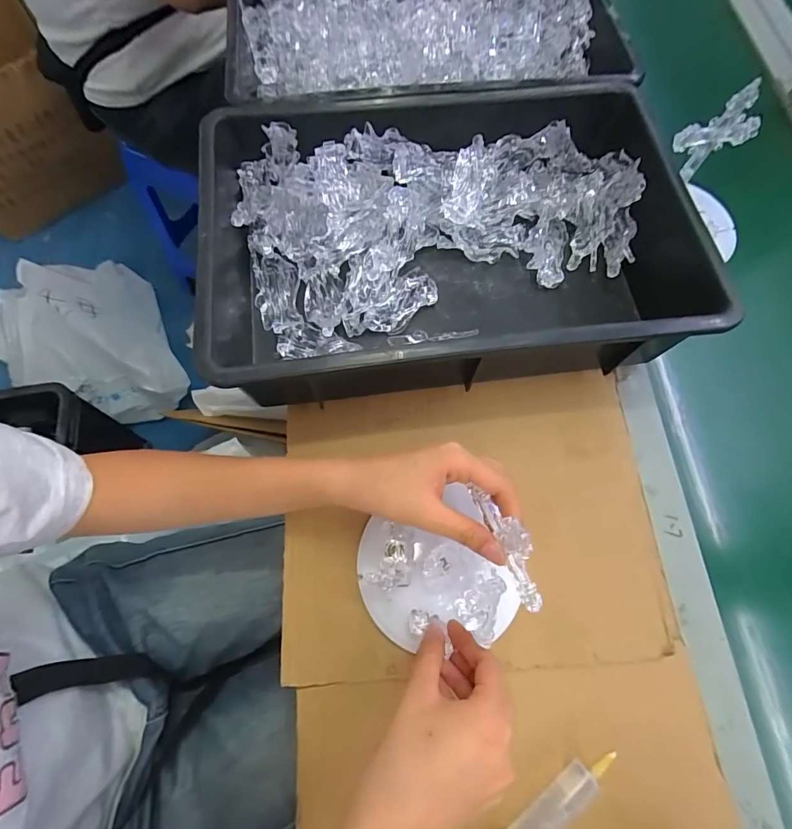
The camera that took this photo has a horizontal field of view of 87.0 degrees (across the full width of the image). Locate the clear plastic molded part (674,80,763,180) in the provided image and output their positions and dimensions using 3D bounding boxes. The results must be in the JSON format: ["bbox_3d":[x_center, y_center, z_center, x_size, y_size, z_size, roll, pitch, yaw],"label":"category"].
[{"bbox_3d":[0.308,-0.268,0.397,0.086,0.082,0.013,-16,71,-8],"label":"clear plastic molded part"}]

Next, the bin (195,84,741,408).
[{"bbox_3d":[0.033,-0.154,0.383,0.422,0.094,0.270,-7,70,-4],"label":"bin"}]

